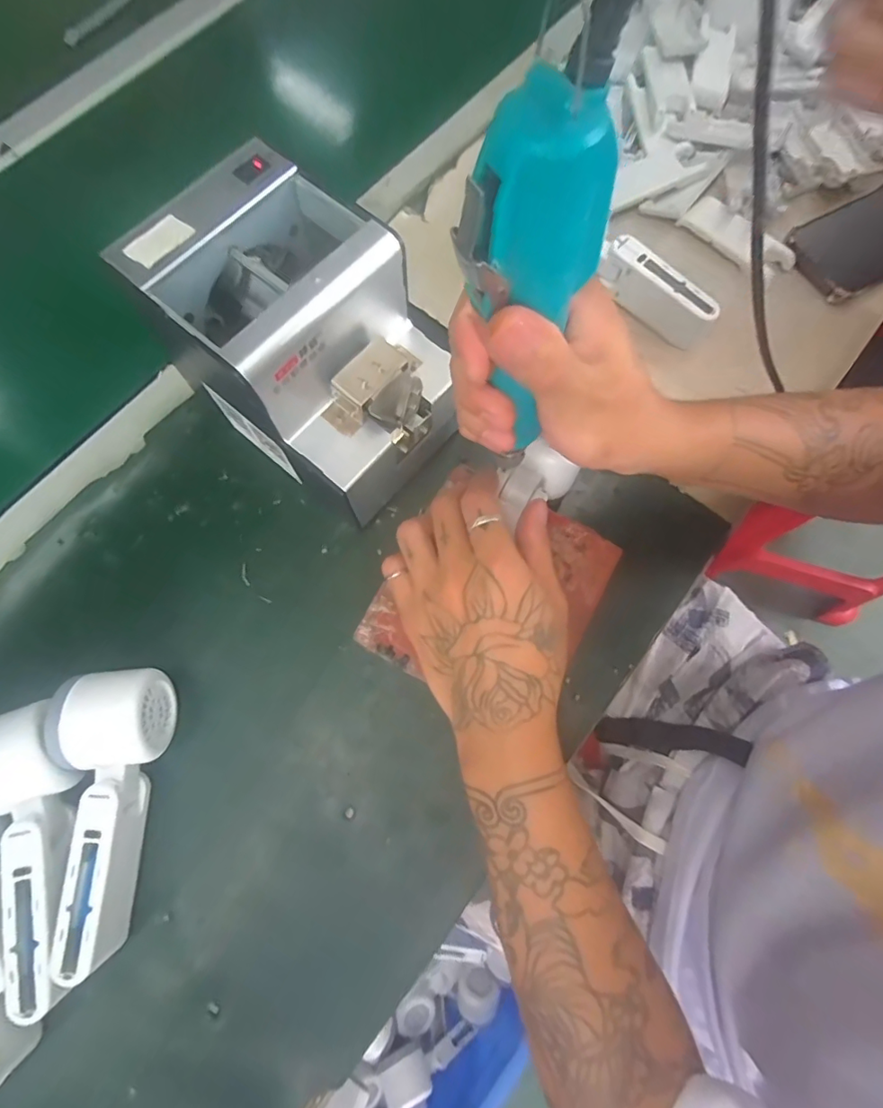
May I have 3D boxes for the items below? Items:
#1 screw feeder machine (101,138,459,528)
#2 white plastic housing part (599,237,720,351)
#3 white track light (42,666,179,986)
[{"bbox_3d":[-0.085,-0.134,0.351,0.166,0.150,0.122,40,78,12],"label":"screw feeder machine"},{"bbox_3d":[0.176,-0.219,0.426,0.105,0.040,0.023,42,78,12],"label":"white plastic housing part"},{"bbox_3d":[-0.206,0.155,0.311,0.063,0.047,0.166,-1,73,1],"label":"white track light"}]

